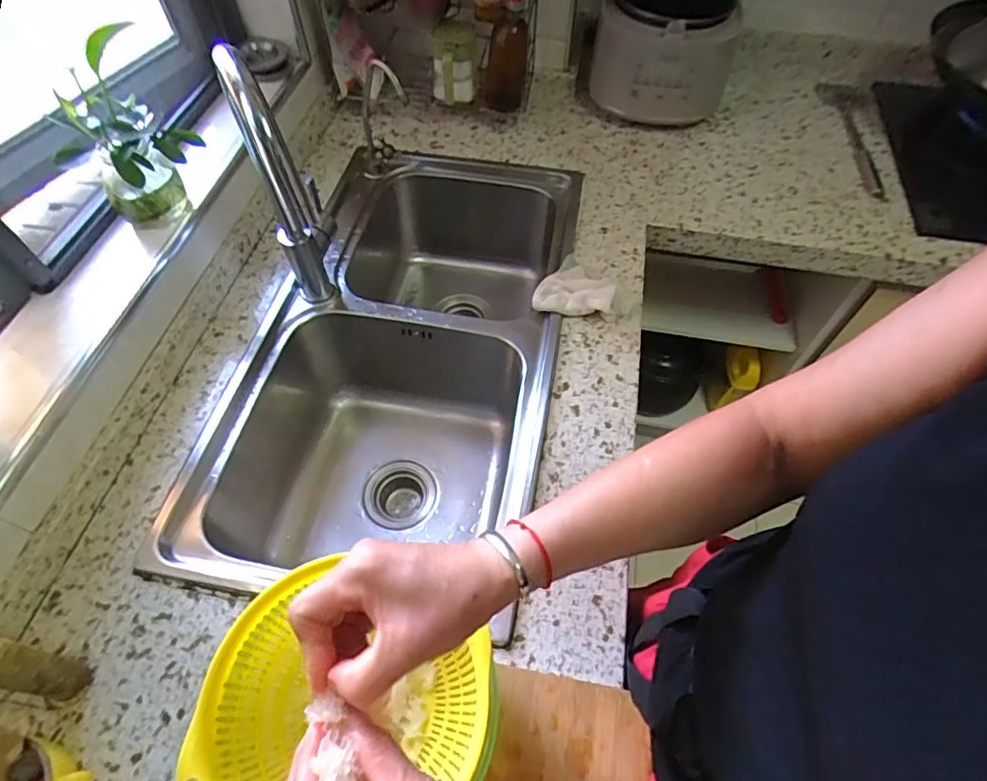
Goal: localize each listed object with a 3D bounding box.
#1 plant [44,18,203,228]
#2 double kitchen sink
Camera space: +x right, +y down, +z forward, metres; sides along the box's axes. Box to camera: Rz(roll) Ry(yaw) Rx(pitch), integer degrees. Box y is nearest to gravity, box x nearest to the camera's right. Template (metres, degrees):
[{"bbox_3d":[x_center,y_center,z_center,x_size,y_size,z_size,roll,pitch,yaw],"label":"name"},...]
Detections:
[{"bbox_3d":[-0.418,-0.273,0.643,0.098,0.231,0.128,-19,59,-13],"label":"plant"},{"bbox_3d":[-0.119,-0.029,0.844,0.402,0.239,0.727,9,58,5],"label":"double kitchen sink"}]

